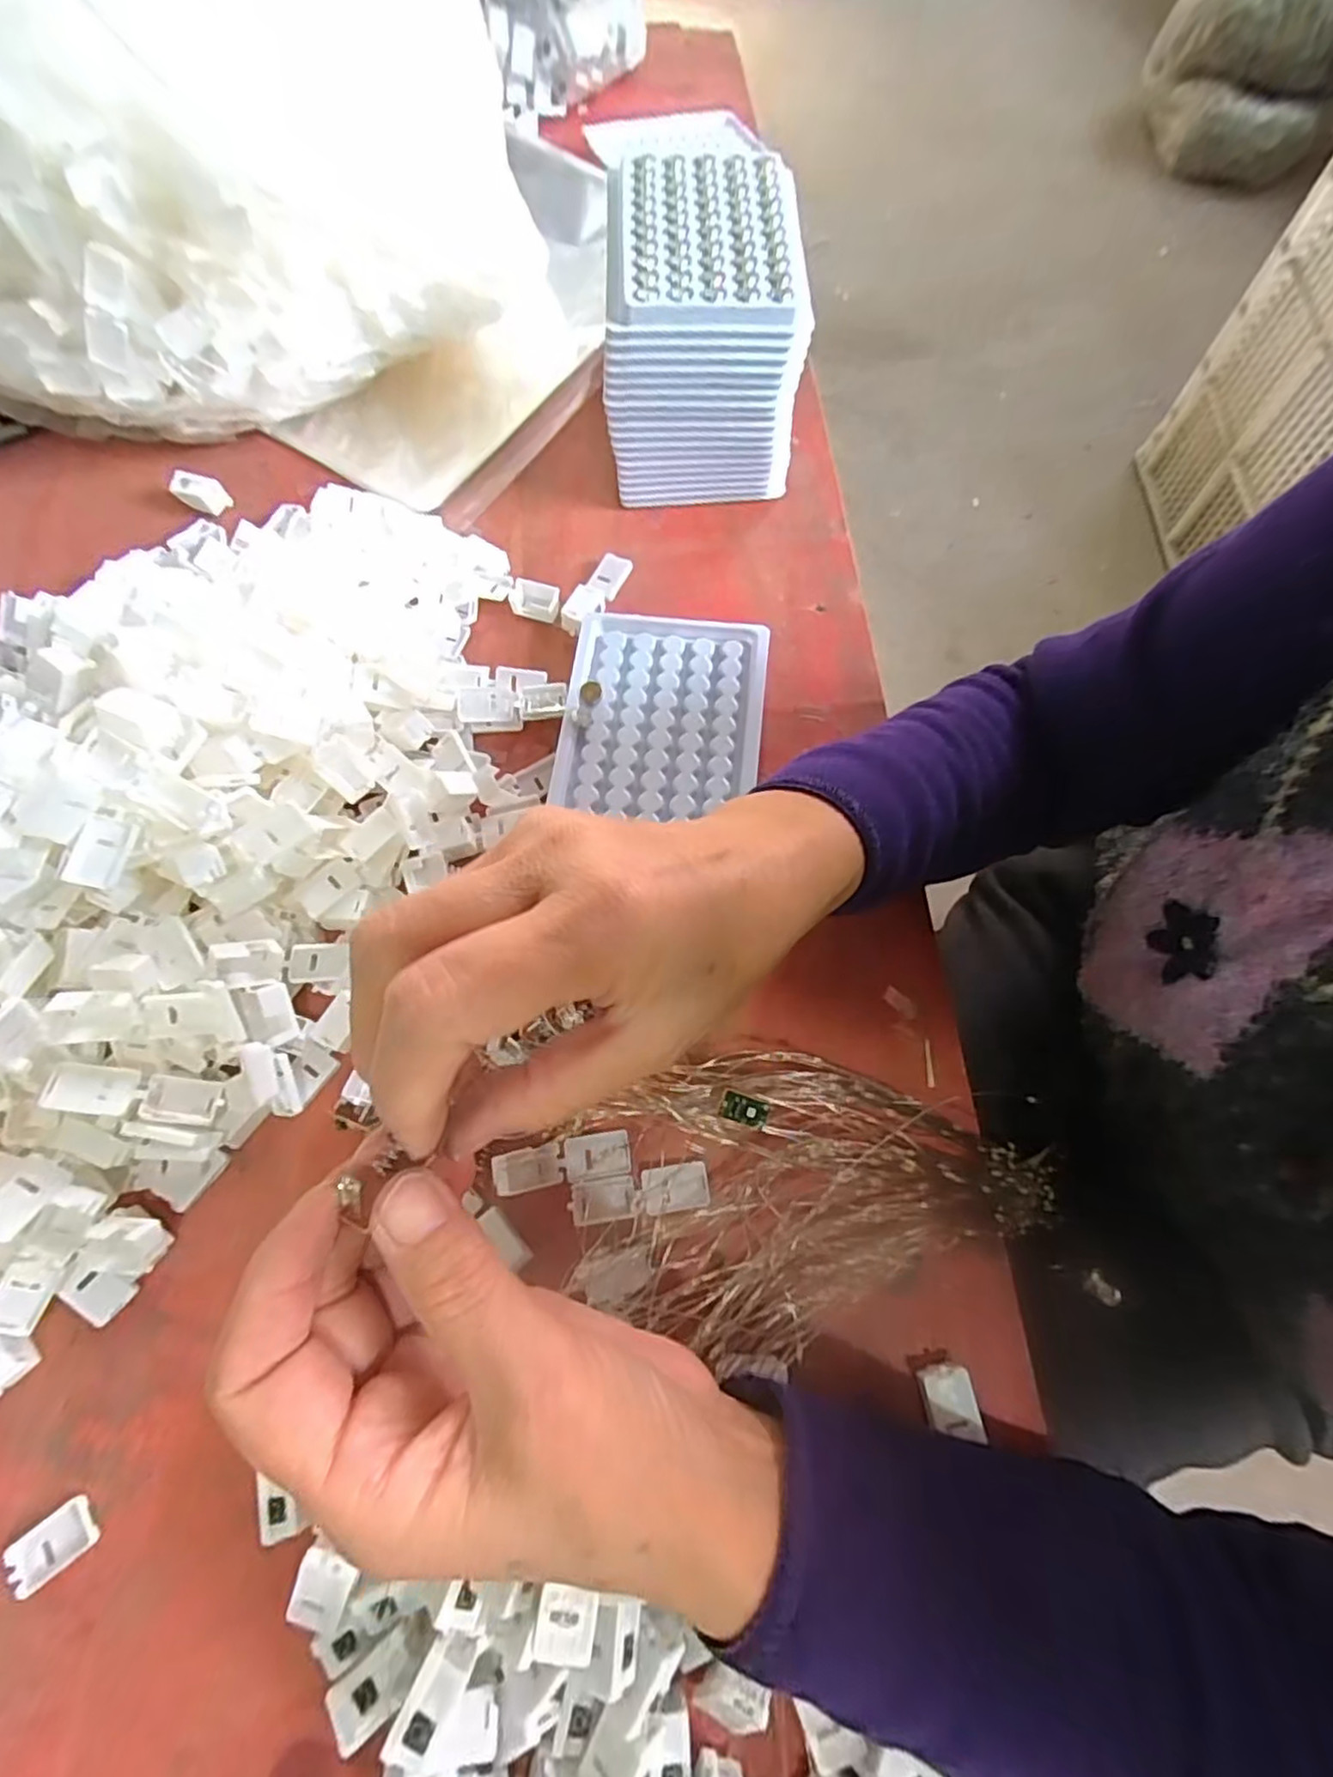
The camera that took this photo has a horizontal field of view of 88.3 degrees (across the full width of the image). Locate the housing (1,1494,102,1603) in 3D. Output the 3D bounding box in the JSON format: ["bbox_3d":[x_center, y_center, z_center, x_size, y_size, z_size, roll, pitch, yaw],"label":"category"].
[{"bbox_3d":[-0.219,0.234,0.244,0.027,0.004,0.019,-36,74,-12],"label":"housing"}]

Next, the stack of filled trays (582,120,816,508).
[{"bbox_3d":[0.020,-0.303,0.381,0.102,0.112,0.126,-1,70,0],"label":"stack of filled trays"}]

